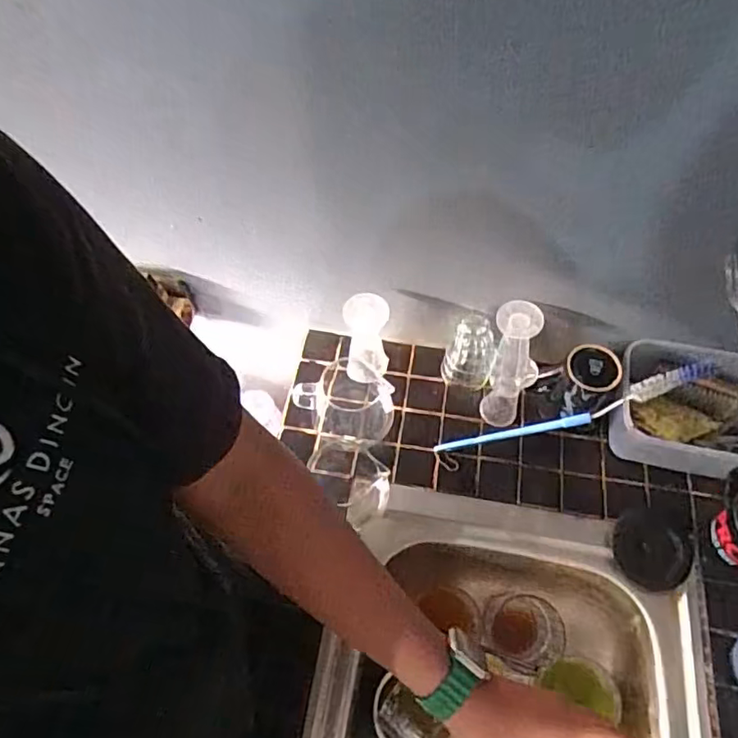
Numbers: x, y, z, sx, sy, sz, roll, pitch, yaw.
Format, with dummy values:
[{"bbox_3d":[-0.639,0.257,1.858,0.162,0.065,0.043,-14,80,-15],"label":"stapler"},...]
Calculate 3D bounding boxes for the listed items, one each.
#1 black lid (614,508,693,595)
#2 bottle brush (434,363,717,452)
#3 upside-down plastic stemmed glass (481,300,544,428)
[{"bbox_3d":[0.322,0.204,0.646,0.082,0.020,0.084,28,64,16],"label":"black lid"},{"bbox_3d":[0.239,0.055,0.667,0.324,0.021,0.030,-19,59,10],"label":"bottle brush"},{"bbox_3d":[0.174,-0.004,0.701,0.052,0.156,0.062,10,37,7],"label":"upside-down plastic stemmed glass"}]

